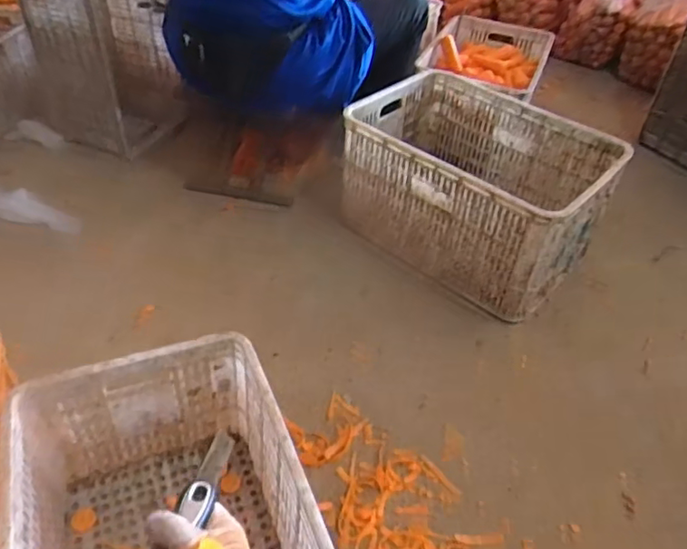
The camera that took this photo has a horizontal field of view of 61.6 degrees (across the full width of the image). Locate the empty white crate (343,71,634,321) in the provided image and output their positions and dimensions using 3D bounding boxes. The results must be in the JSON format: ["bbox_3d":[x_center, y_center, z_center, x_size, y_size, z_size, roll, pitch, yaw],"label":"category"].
[{"bbox_3d":[0.303,-0.197,1.396,0.558,0.336,0.346,35,51,30],"label":"empty white crate"}]

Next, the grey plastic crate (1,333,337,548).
[{"bbox_3d":[-0.231,0.364,0.794,0.355,0.265,0.469,-17,46,-21],"label":"grey plastic crate"}]

